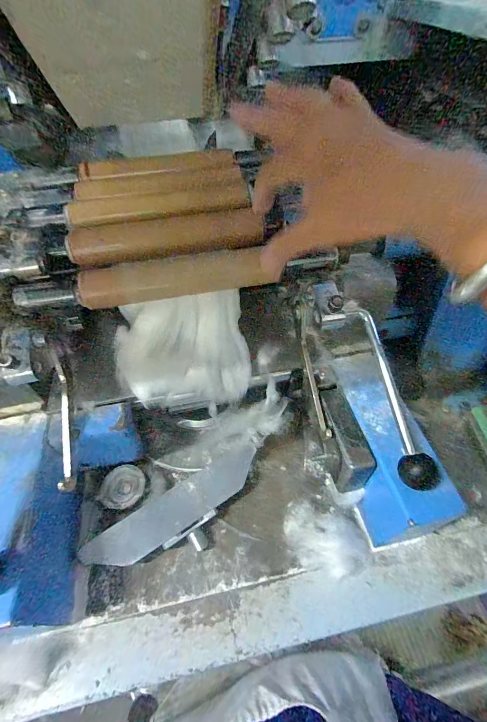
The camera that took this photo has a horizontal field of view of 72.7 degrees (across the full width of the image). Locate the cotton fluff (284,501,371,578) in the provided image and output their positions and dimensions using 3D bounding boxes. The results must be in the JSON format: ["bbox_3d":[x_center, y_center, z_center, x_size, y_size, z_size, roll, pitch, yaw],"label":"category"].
[{"bbox_3d":[0.080,0.170,0.318,0.083,0.035,0.059,13,52,12],"label":"cotton fluff"}]

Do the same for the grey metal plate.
[{"bbox_3d":[-0.062,0.146,0.333,0.183,0.009,0.041,-29,70,-22],"label":"grey metal plate"}]

